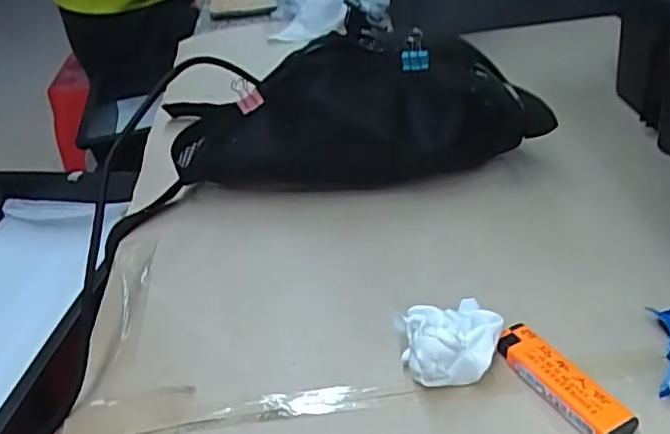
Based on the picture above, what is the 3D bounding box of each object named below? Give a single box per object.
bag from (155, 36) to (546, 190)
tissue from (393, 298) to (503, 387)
[{"bbox_3d":[0.015,-0.084,0.518,0.298,0.099,0.083,-3,37,6],"label":"bag"},{"bbox_3d":[0.066,0.067,0.351,0.056,0.031,0.041,-18,38,-13],"label":"tissue"}]

